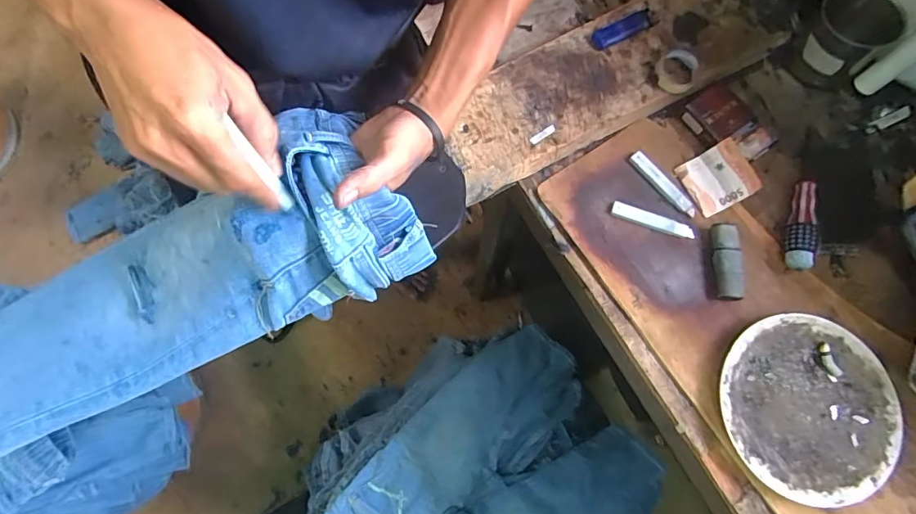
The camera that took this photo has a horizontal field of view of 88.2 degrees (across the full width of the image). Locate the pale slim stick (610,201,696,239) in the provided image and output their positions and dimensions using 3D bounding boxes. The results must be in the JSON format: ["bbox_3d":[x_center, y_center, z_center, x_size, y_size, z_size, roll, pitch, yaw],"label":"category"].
[{"bbox_3d":[0.204,-0.039,0.495,0.087,0.012,0.015,17,75,4],"label":"pale slim stick"}]

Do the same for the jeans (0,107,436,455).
[{"bbox_3d":[-0.273,0.032,0.425,0.485,0.115,0.163,-23,73,6],"label":"jeans"}]

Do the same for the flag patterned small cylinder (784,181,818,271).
[{"bbox_3d":[0.367,-0.036,0.507,0.020,0.026,0.100,12,71,2],"label":"flag patterned small cylinder"}]

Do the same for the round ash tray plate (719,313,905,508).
[{"bbox_3d":[0.342,0.148,0.468,0.165,0.027,0.170,0,74,-1],"label":"round ash tray plate"}]

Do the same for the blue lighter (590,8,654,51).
[{"bbox_3d":[0.192,-0.269,0.557,0.078,0.008,0.025,-27,76,-8],"label":"blue lighter"}]

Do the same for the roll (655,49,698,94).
[{"bbox_3d":[0.248,-0.211,0.535,0.046,0.016,0.050,0,74,-1],"label":"roll"}]

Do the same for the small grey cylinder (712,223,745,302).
[{"bbox_3d":[0.285,0.005,0.501,0.023,0.022,0.080,-2,74,-1],"label":"small grey cylinder"}]

